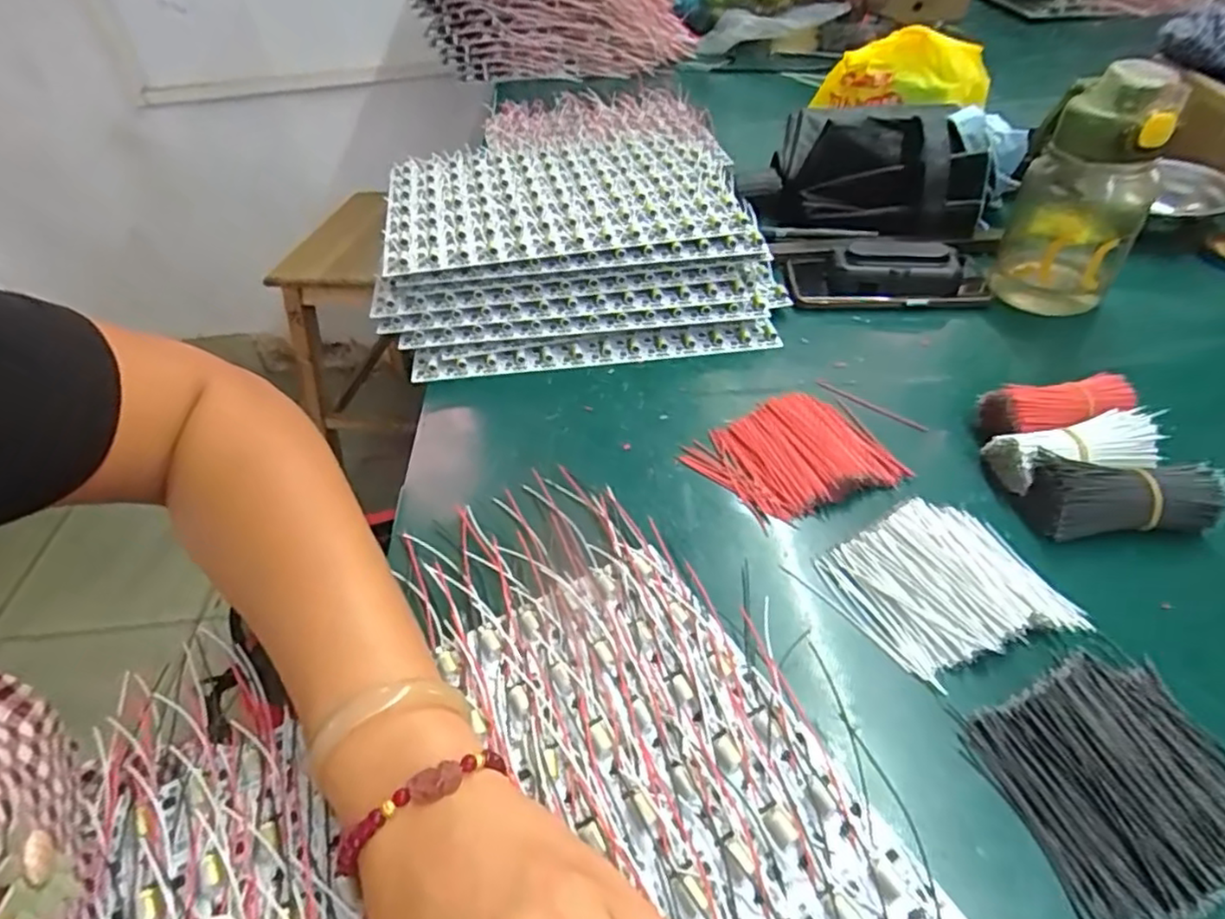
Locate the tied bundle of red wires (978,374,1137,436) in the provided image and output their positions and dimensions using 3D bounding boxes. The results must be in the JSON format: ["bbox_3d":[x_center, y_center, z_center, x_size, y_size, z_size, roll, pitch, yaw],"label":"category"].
[{"bbox_3d":[0.290,-0.032,0.429,0.087,0.030,0.036,-5,45,-2],"label":"tied bundle of red wires"}]

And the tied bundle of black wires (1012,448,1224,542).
[{"bbox_3d":[0.290,0.020,0.377,0.096,0.034,0.044,1,44,3],"label":"tied bundle of black wires"}]

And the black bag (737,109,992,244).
[{"bbox_3d":[0.241,-0.278,0.643,0.225,0.103,0.104,16,46,17],"label":"black bag"}]

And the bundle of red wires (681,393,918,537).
[{"bbox_3d":[0.117,-0.004,0.427,0.117,0.016,0.091,-21,48,-17],"label":"bundle of red wires"}]

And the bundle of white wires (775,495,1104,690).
[{"bbox_3d":[0.172,0.065,0.346,0.108,0.016,0.090,-20,47,-17],"label":"bundle of white wires"}]

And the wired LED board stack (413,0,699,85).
[{"bbox_3d":[-0.090,-0.744,1.084,0.421,0.187,0.160,6,51,12],"label":"wired LED board stack"}]

